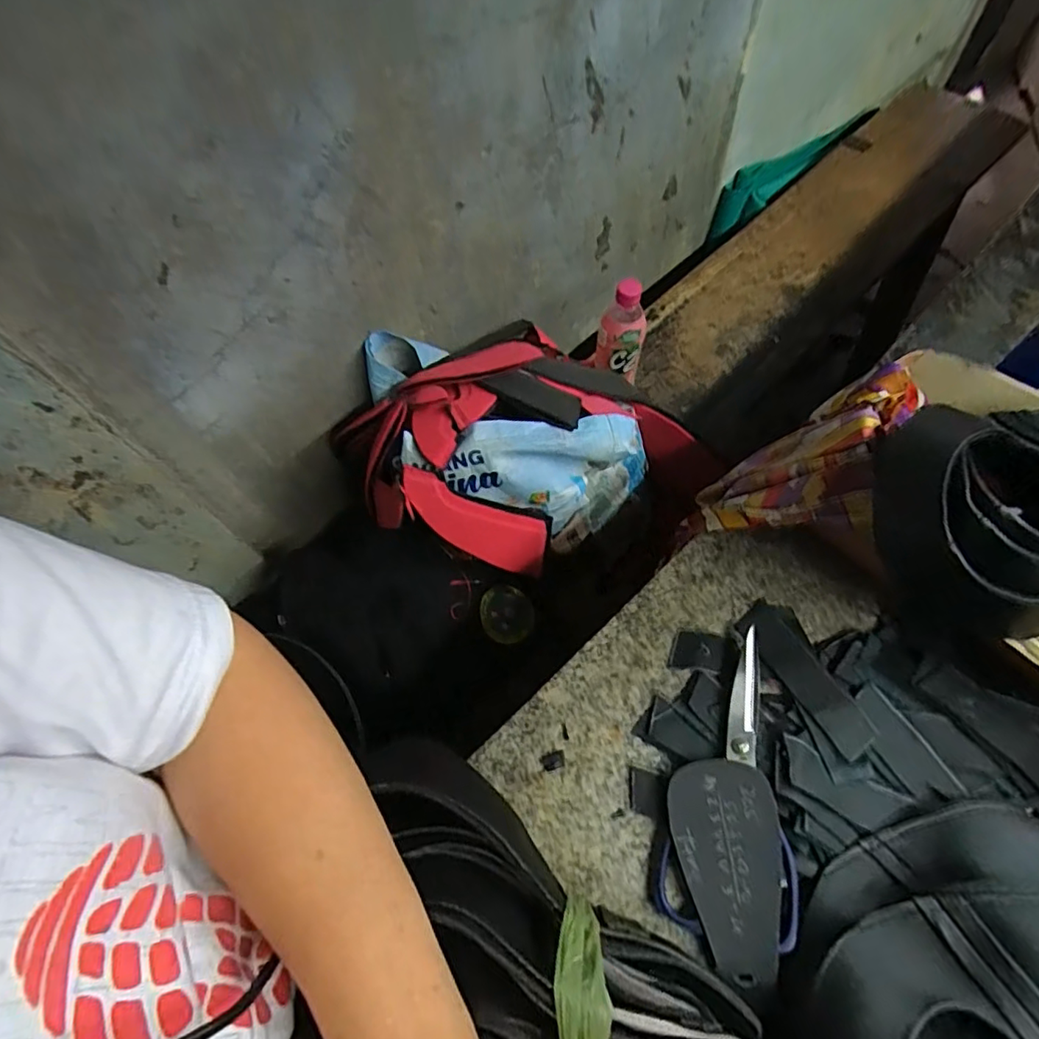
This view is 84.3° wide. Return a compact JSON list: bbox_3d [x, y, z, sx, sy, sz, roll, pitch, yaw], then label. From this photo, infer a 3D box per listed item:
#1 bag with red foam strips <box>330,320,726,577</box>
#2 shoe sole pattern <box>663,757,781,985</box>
[{"bbox_3d":[-0.009,-0.083,0.679,0.411,0.142,0.252,-16,62,-5],"label":"bag with red foam strips"},{"bbox_3d":[0.131,0.210,0.348,0.063,0.006,0.113,-11,65,7],"label":"shoe sole pattern"}]

